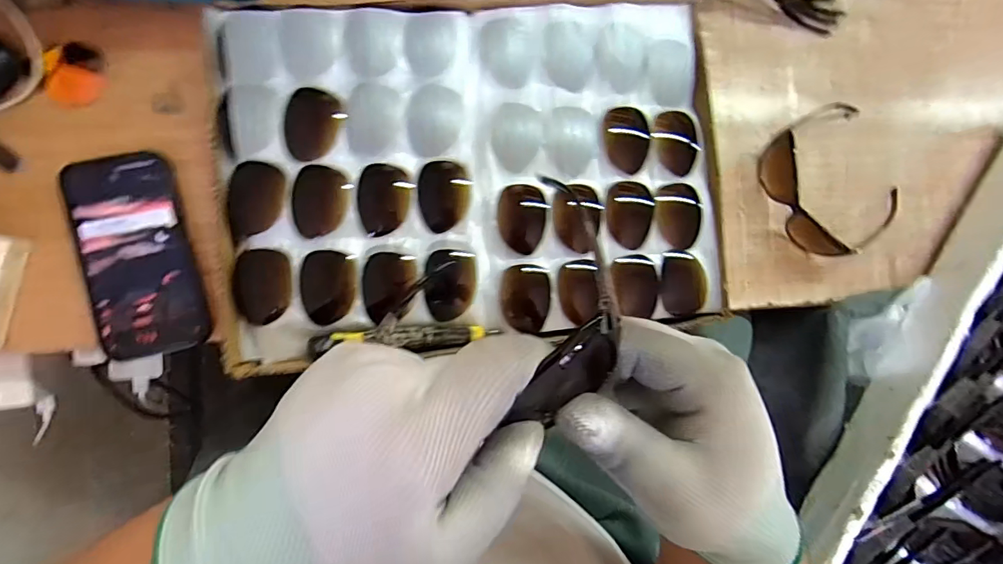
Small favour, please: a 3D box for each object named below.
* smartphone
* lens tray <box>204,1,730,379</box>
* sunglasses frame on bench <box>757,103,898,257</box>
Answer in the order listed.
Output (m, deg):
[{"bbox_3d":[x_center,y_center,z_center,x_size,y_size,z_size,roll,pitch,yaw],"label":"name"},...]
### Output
[{"bbox_3d":[-0.300,-0.023,0.395,0.081,0.011,0.166,-14,91,-9],"label":"smartphone"},{"bbox_3d":[-0.017,-0.095,0.429,0.430,0.040,0.295,-6,90,-9],"label":"lens tray"},{"bbox_3d":[0.346,-0.107,0.489,0.146,0.045,0.144,-24,93,-9],"label":"sunglasses frame on bench"}]

